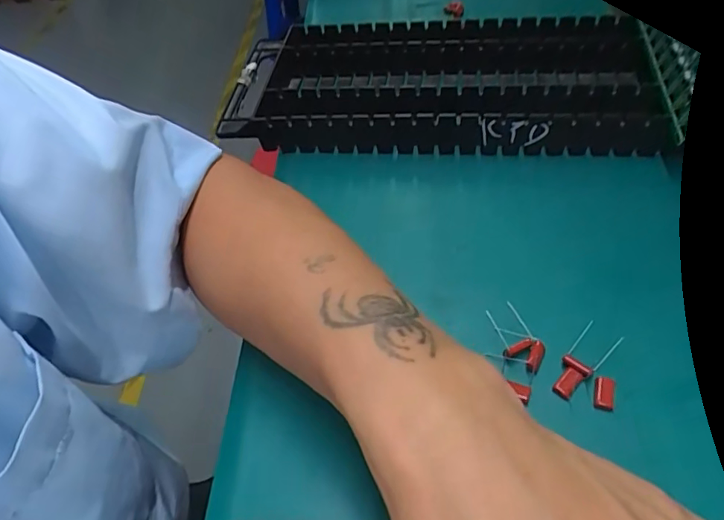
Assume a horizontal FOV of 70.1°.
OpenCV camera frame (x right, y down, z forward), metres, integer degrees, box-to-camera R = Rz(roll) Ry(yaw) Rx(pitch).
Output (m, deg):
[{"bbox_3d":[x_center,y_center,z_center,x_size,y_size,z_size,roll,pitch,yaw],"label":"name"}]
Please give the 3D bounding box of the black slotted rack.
[{"bbox_3d":[0.061,-0.140,0.426,0.320,0.045,0.140,2,51,8],"label":"black slotted rack"}]

